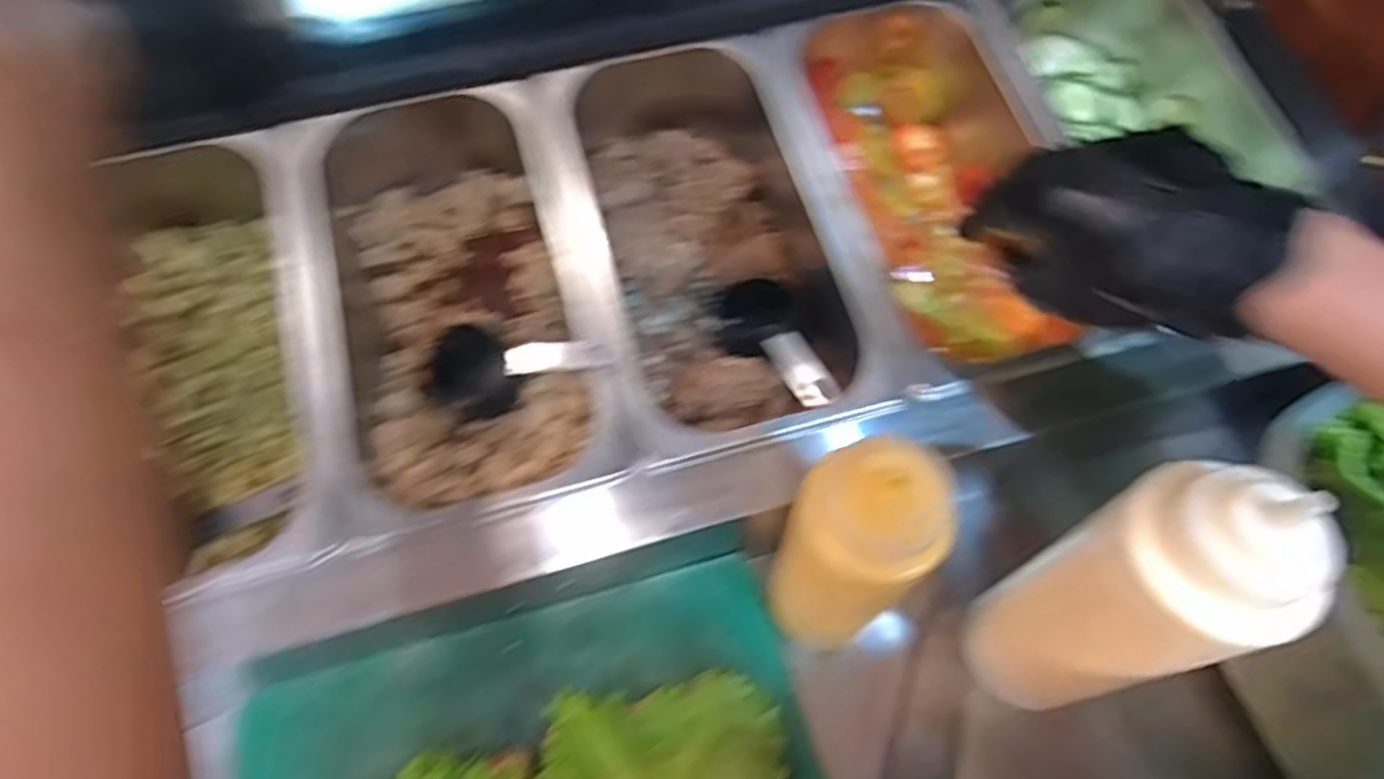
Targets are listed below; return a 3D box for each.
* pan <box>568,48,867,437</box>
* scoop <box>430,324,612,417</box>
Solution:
[{"bbox_3d":[0.010,-0.114,0.543,0.146,0.097,0.321,-14,62,-7],"label":"pan"},{"bbox_3d":[-0.107,-0.014,0.492,0.129,0.048,0.049,-6,57,30],"label":"scoop"}]

